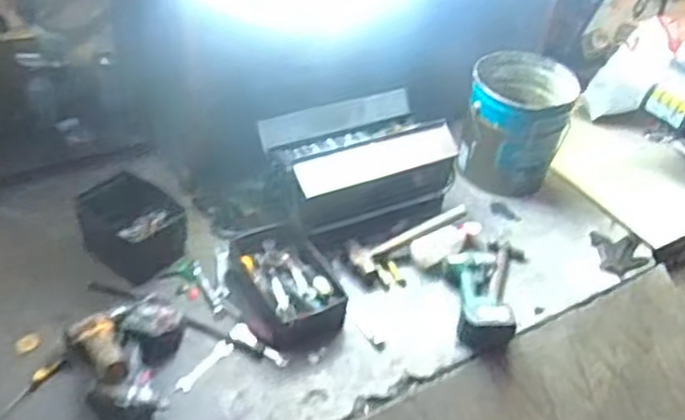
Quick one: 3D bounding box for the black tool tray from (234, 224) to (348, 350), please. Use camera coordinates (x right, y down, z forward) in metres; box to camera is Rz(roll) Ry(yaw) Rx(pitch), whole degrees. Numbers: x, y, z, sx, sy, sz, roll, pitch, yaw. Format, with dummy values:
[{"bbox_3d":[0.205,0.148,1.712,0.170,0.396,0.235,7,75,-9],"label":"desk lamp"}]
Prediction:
[{"bbox_3d":[-0.141,0.172,1.691,0.217,0.106,0.340,-16,43,-26],"label":"black tool tray"}]

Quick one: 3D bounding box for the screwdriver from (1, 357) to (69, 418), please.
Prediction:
[{"bbox_3d":[-0.613,0.349,1.442,0.033,0.028,0.156,28,43,25],"label":"screwdriver"}]

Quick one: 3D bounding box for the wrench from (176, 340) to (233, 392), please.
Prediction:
[{"bbox_3d":[-0.288,0.328,1.542,0.041,0.010,0.152,27,42,24],"label":"wrench"}]

